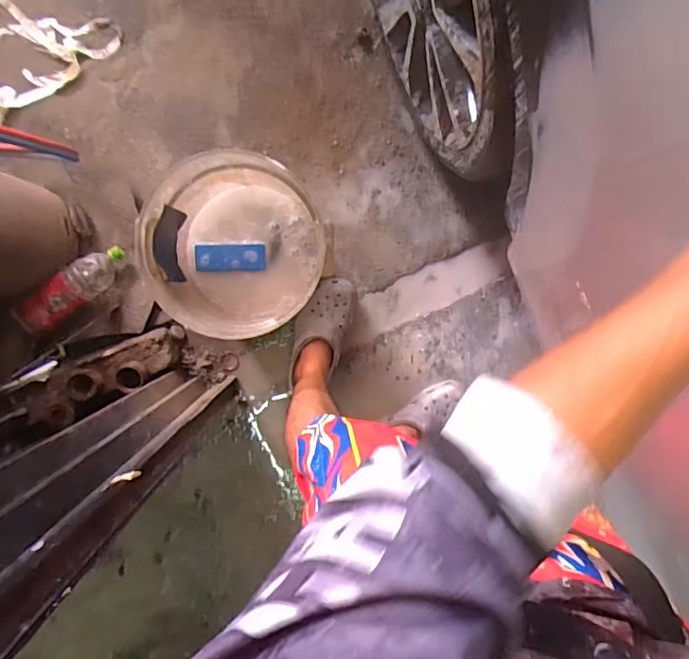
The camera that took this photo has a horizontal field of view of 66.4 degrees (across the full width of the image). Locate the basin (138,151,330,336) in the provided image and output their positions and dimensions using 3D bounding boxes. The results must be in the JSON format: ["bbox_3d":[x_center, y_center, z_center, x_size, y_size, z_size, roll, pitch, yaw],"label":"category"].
[{"bbox_3d":[-0.198,-0.160,1.010,0.292,0.247,0.301,0,95,-1],"label":"basin"}]

